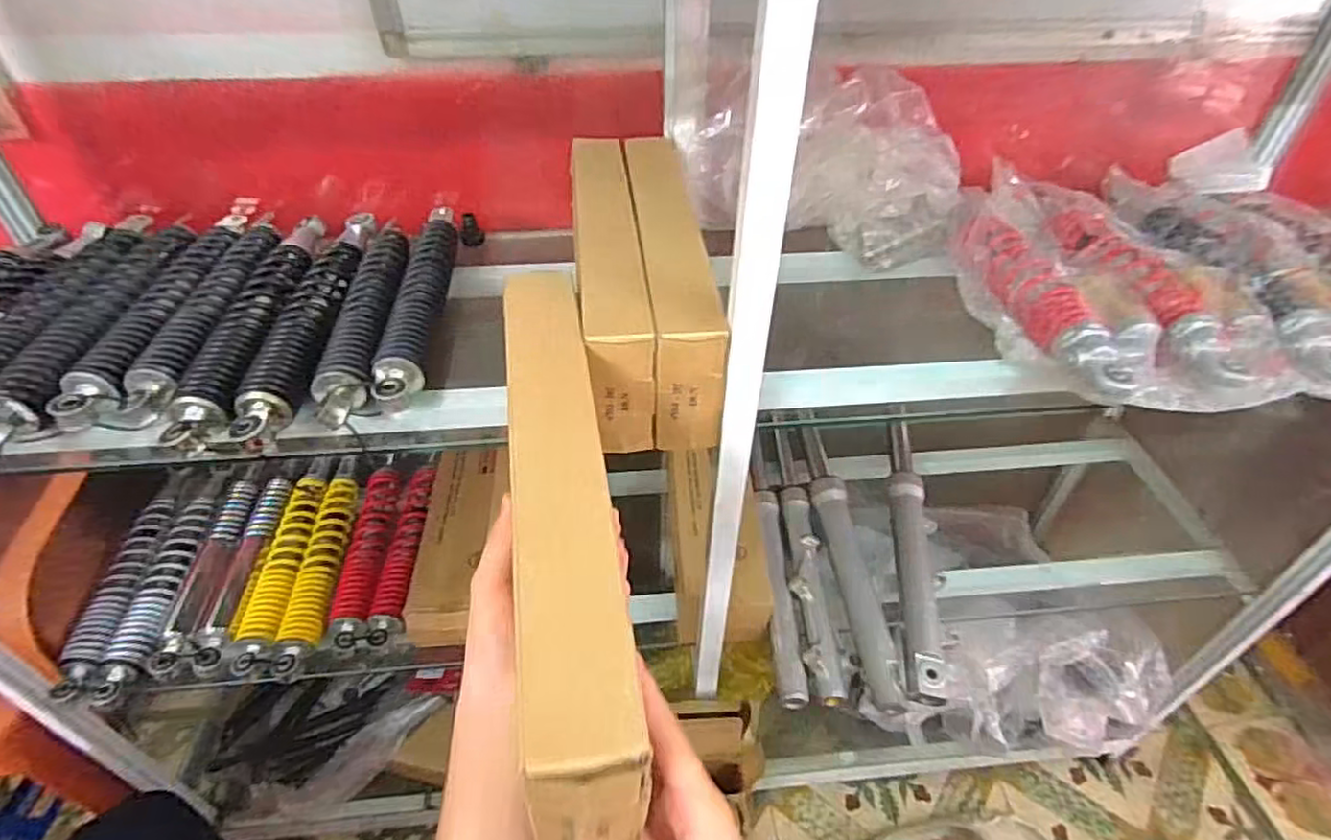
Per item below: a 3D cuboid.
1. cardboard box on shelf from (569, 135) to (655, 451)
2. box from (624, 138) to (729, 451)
[{"bbox_3d":[-0.052,-0.142,0.630,0.058,0.116,0.370,-4,43,-6],"label":"cardboard box on shelf"},{"bbox_3d":[0.005,-0.143,0.641,0.065,0.110,0.369,-3,43,-4],"label":"box"}]

